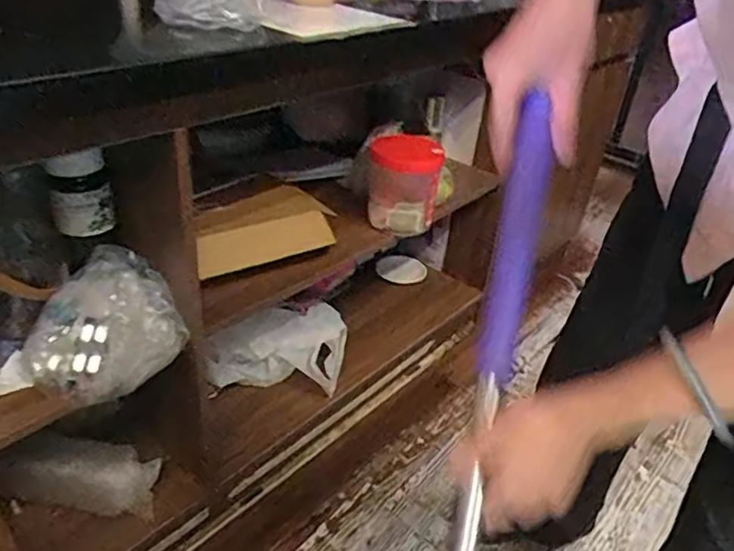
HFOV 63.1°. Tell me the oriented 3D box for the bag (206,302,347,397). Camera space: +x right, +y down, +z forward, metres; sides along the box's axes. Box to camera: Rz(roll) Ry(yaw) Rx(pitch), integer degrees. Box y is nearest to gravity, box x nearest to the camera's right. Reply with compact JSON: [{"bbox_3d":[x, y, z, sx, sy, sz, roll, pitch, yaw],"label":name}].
[{"bbox_3d":[-0.170,0.176,1.235,0.310,0.140,0.144,-17,40,-32],"label":"bag"}]

